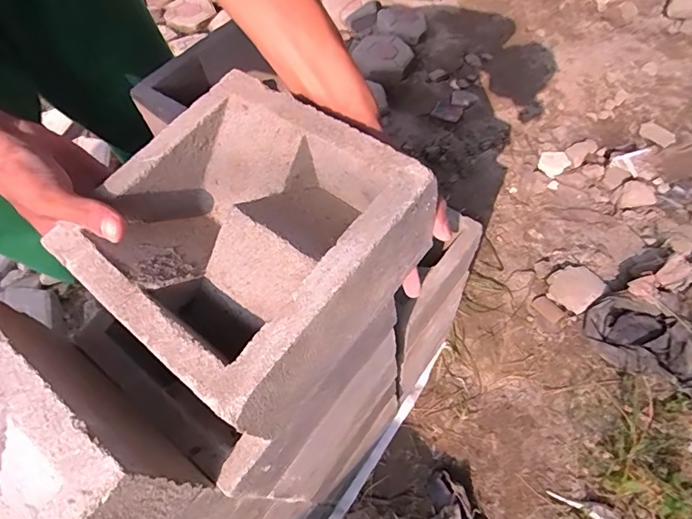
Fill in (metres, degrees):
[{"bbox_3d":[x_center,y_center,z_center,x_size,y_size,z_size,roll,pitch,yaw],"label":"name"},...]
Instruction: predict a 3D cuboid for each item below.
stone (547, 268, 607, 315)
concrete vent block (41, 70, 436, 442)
[{"bbox_3d":[0.517,0.060,1.028,0.124,0.030,0.103,-40,64,-20],"label":"stone"},{"bbox_3d":[-0.074,-0.017,0.337,0.202,0.093,0.194,34,65,21],"label":"concrete vent block"}]

